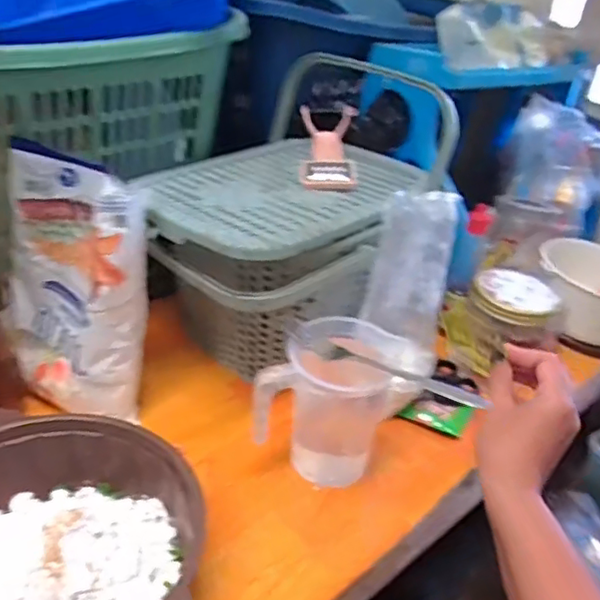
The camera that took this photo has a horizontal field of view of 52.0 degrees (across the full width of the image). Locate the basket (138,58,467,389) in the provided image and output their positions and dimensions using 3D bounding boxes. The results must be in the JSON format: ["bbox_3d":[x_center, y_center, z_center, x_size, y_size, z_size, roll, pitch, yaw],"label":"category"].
[{"bbox_3d":[-0.017,-0.080,0.664,0.251,0.258,0.301,24,35,27],"label":"basket"}]

